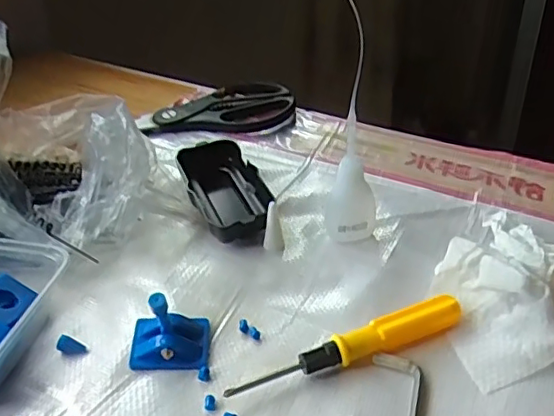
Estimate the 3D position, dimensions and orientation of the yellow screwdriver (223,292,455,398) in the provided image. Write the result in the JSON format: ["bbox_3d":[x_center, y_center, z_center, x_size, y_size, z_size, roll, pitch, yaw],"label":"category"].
[{"bbox_3d":[0.041,0.080,0.333,0.140,0.017,0.016,-17,39,-18],"label":"yellow screwdriver"}]

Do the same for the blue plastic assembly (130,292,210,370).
[{"bbox_3d":[-0.063,0.065,0.337,0.043,0.043,0.033,-1,37,3],"label":"blue plastic assembly"}]

